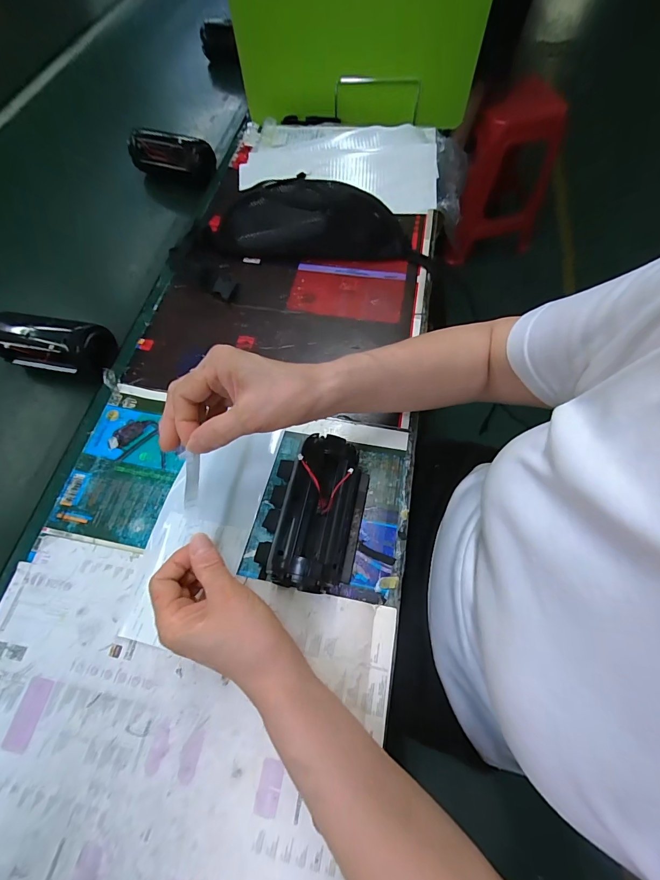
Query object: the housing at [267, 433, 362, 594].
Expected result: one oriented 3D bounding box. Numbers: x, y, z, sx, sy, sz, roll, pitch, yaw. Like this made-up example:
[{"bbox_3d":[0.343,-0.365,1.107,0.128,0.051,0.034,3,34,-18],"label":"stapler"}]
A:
[{"bbox_3d":[-0.007,0.071,0.354,0.071,0.067,0.147,10,66,7],"label":"housing"}]

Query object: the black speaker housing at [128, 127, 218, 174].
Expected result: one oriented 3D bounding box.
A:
[{"bbox_3d":[-0.292,-0.514,0.649,0.162,0.043,0.047,15,67,8],"label":"black speaker housing"}]

